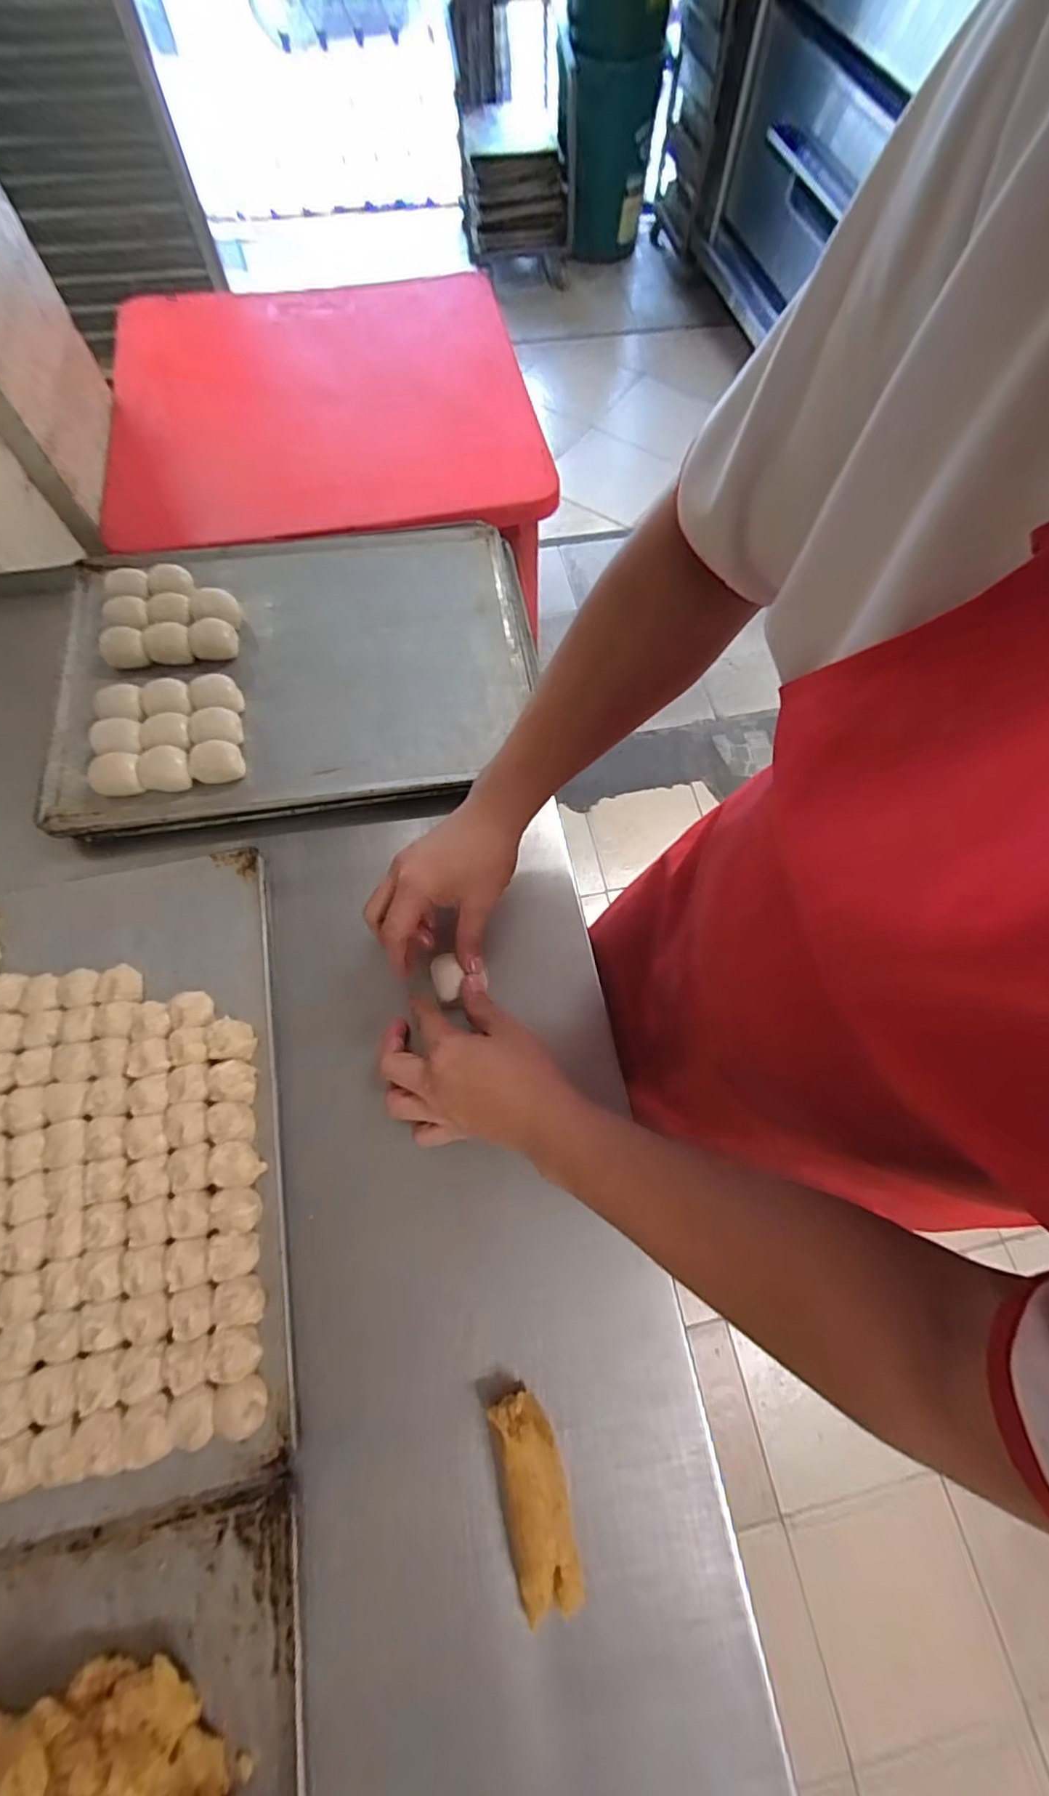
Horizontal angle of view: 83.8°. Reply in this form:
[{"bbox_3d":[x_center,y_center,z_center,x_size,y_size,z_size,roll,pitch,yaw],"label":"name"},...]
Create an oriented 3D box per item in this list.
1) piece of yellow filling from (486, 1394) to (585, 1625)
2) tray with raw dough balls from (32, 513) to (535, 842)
[{"bbox_3d":[0.007,0.380,0.370,0.041,0.031,0.116,-12,69,-6],"label":"piece of yellow filling"},{"bbox_3d":[-0.229,-0.243,0.591,0.448,0.040,0.337,-8,68,-4],"label":"tray with raw dough balls"}]

